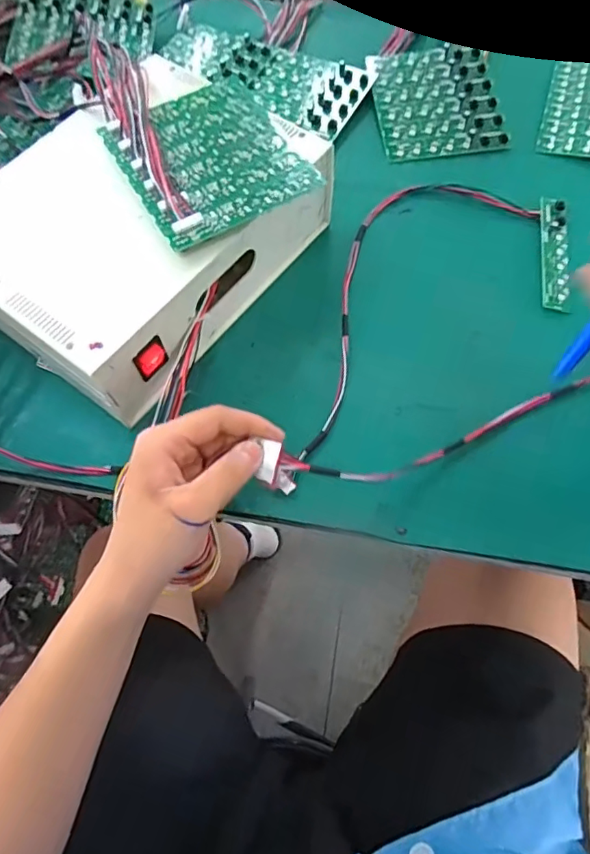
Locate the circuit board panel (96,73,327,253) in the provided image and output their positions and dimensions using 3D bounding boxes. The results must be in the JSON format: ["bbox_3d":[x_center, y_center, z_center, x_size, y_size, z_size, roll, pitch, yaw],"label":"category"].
[{"bbox_3d":[-0.064,-0.198,0.387,0.117,0.009,0.134,-31,68,-12],"label":"circuit board panel"}]

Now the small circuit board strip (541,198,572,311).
[{"bbox_3d":[0.221,-0.148,0.451,0.022,0.005,0.117,7,66,4],"label":"small circuit board strip"}]

